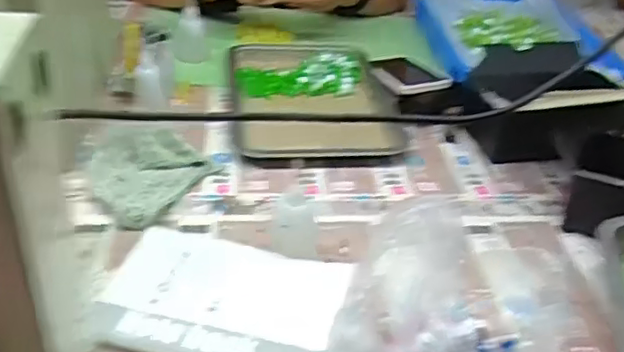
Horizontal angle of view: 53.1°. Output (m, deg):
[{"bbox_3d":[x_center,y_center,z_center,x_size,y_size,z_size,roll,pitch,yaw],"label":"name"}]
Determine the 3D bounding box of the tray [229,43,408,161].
[{"bbox_3d":[-0.003,-0.117,0.849,0.202,0.020,0.293,-2,35,-9],"label":"tray"}]

